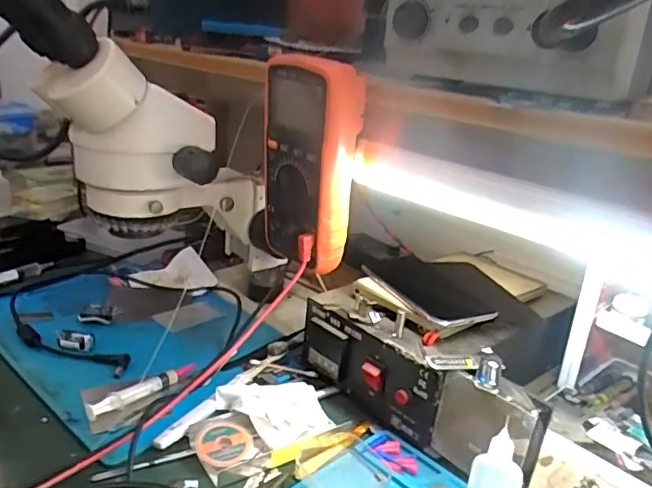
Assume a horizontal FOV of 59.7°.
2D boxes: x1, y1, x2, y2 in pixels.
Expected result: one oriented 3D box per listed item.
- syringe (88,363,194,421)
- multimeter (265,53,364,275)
[{"bbox_3d":[-0.170,0.136,0.527,0.013,0.018,0.106,21,25,39],"label":"syringe"},{"bbox_3d":[-0.018,-0.069,0.495,0.084,0.176,0.043,22,26,40],"label":"multimeter"}]

